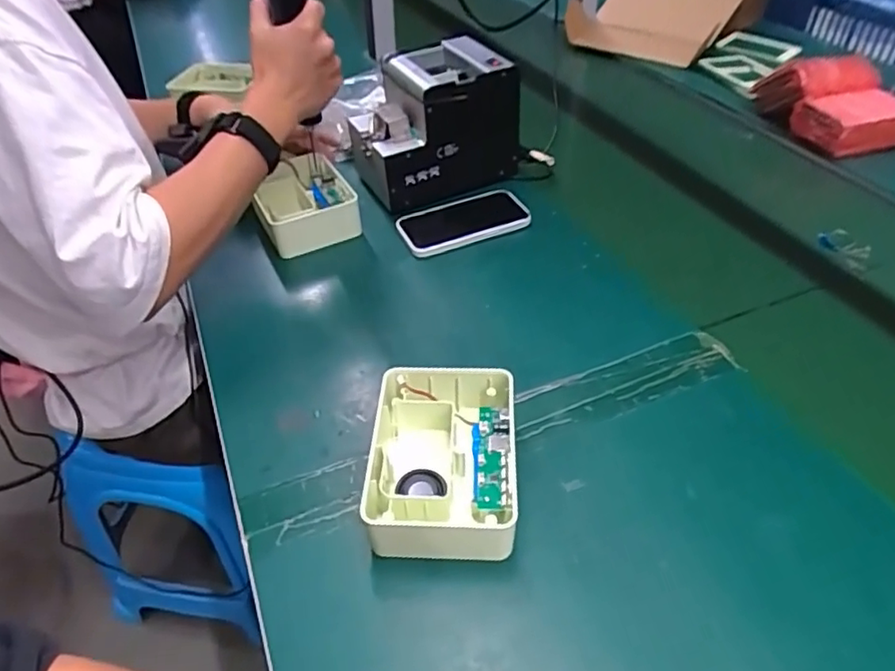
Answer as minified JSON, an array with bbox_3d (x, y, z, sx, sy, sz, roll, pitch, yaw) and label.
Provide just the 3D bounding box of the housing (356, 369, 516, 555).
[{"bbox_3d":[-0.003,0.095,0.462,0.107,0.051,0.143,0,43,3],"label":"housing"}]

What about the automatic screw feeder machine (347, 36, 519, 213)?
[{"bbox_3d":[-0.018,-0.255,0.764,0.190,0.168,0.112,-21,46,-21],"label":"automatic screw feeder machine"}]

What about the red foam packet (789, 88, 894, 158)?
[{"bbox_3d":[0.579,-0.300,0.867,0.143,0.066,0.094,-12,44,-10],"label":"red foam packet"}]

